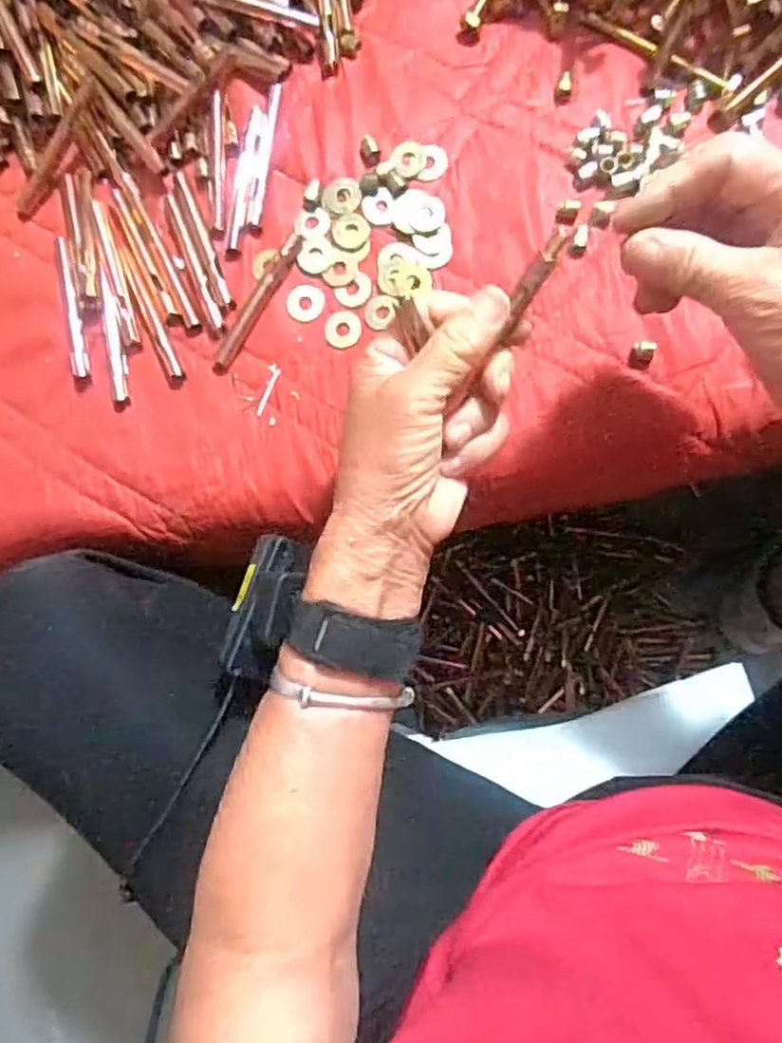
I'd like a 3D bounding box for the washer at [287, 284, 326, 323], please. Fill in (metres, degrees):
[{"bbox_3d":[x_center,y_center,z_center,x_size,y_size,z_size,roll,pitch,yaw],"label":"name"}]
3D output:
[{"bbox_3d":[-0.050,-0.129,0.402,0.022,0.004,0.023,-1,84,5],"label":"washer"}]

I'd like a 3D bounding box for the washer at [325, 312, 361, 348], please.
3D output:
[{"bbox_3d":[-0.028,-0.112,0.398,0.021,0.004,0.021,-1,84,5],"label":"washer"}]

